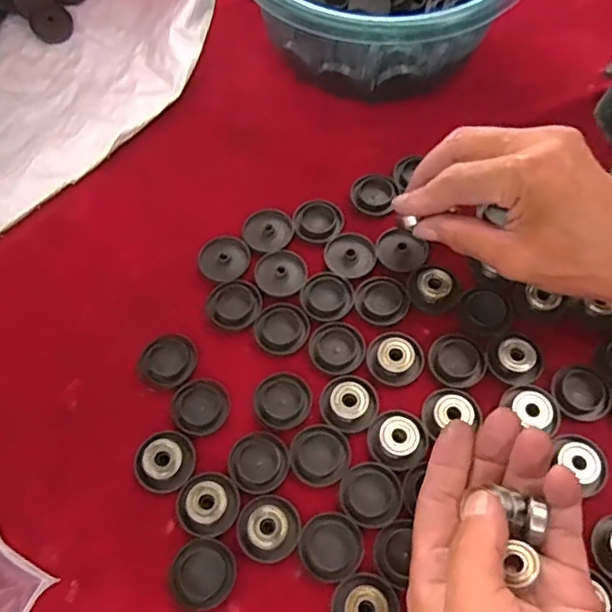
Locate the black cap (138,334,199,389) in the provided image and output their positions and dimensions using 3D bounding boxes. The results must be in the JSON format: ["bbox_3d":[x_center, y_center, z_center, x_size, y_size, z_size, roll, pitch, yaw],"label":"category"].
[{"bbox_3d":[-0.082,0.034,0.367,0.032,0.011,0.034,0,63,1],"label":"black cap"}]

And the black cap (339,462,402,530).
[{"bbox_3d":[0.035,0.100,0.325,0.033,0.004,0.033,0,63,1],"label":"black cap"}]

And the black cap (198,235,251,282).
[{"bbox_3d":[-0.053,-0.032,0.390,0.033,0.007,0.030,0,63,1],"label":"black cap"}]

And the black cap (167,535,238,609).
[{"bbox_3d":[-0.053,0.138,0.313,0.032,0.004,0.032,0,63,1],"label":"black cap"}]

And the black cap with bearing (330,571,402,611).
[{"bbox_3d":[0.029,0.150,0.299,0.033,0.010,0.032,0,63,1],"label":"black cap with bearing"}]

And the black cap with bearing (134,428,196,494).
[{"bbox_3d":[-0.077,0.086,0.336,0.031,0.012,0.033,0,63,1],"label":"black cap with bearing"}]

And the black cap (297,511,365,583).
[{"bbox_3d":[0.013,0.124,0.314,0.033,0.004,0.032,0,63,1],"label":"black cap"}]

